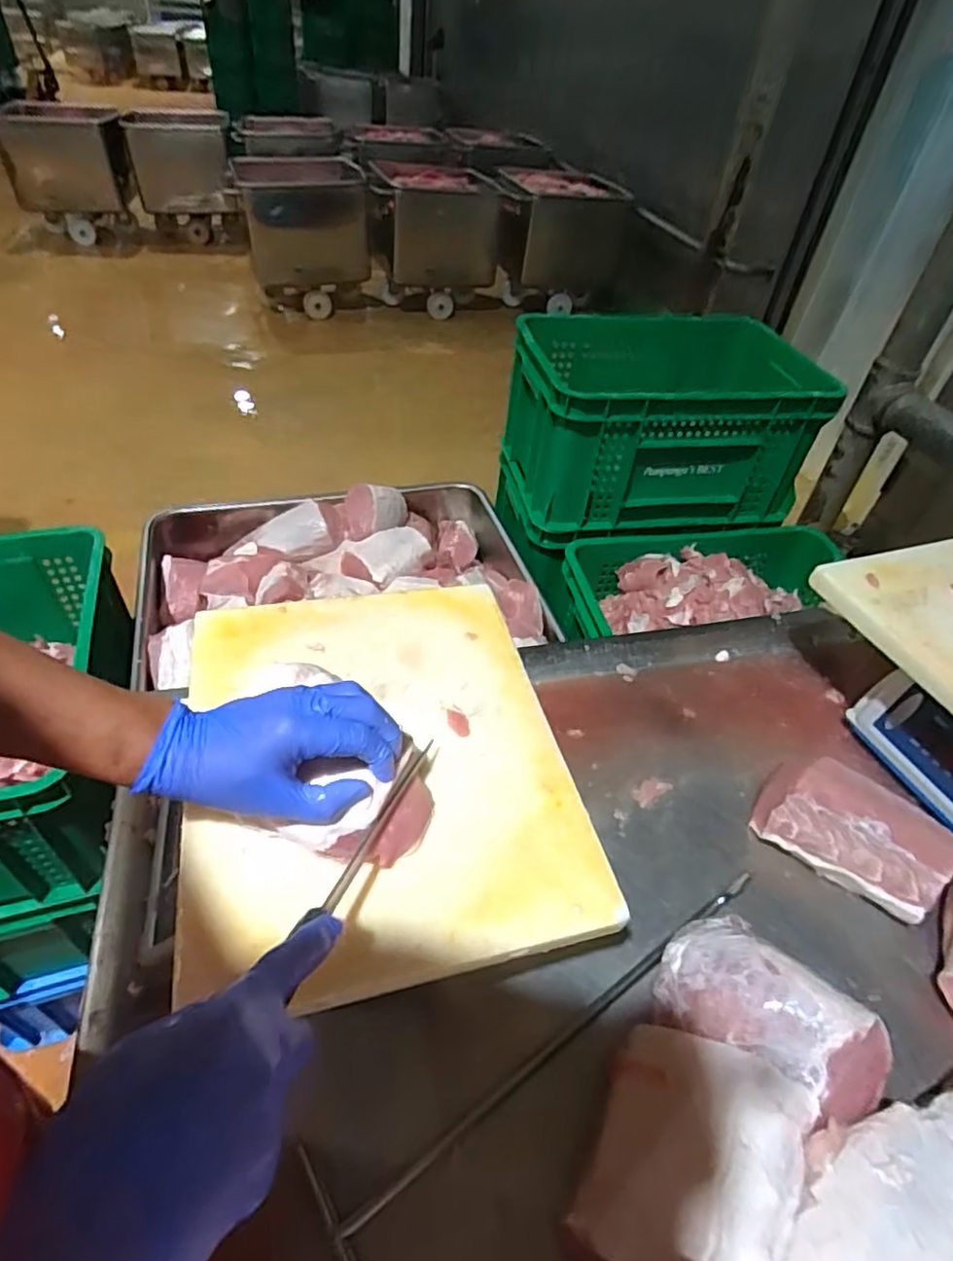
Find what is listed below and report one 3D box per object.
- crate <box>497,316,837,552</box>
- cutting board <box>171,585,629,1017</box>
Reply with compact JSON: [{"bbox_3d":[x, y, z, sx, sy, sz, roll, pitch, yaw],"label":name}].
[{"bbox_3d":[0.342,-0.386,1.213,0.510,0.280,0.349,-7,45,-13],"label":"crate"},{"bbox_3d":[-0.086,0.105,0.546,0.300,0.036,0.367,-7,45,-14],"label":"cutting board"}]

